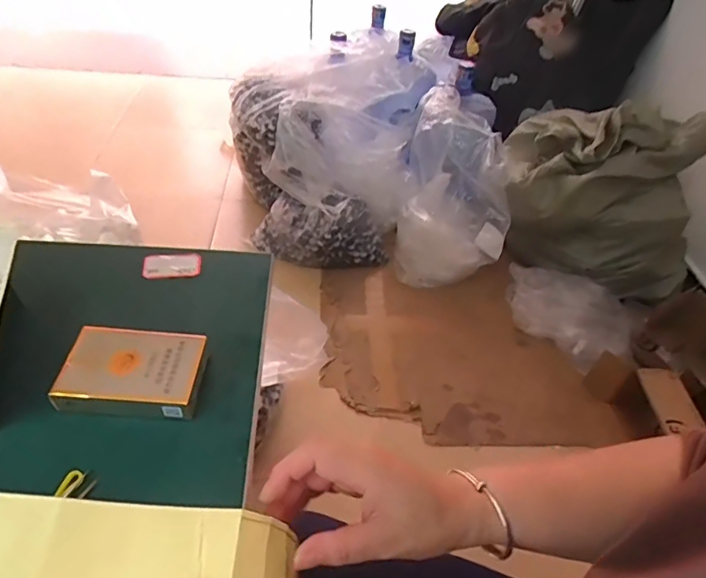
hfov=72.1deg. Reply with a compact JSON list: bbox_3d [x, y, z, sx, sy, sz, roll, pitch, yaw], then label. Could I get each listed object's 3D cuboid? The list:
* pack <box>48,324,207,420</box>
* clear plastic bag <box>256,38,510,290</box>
[{"bbox_3d":[-0.149,0.058,0.337,0.090,0.020,0.064,4,46,-4],"label":"pack"},{"bbox_3d":[0.168,-0.410,1.528,0.734,0.404,0.551,23,48,15],"label":"clear plastic bag"}]

